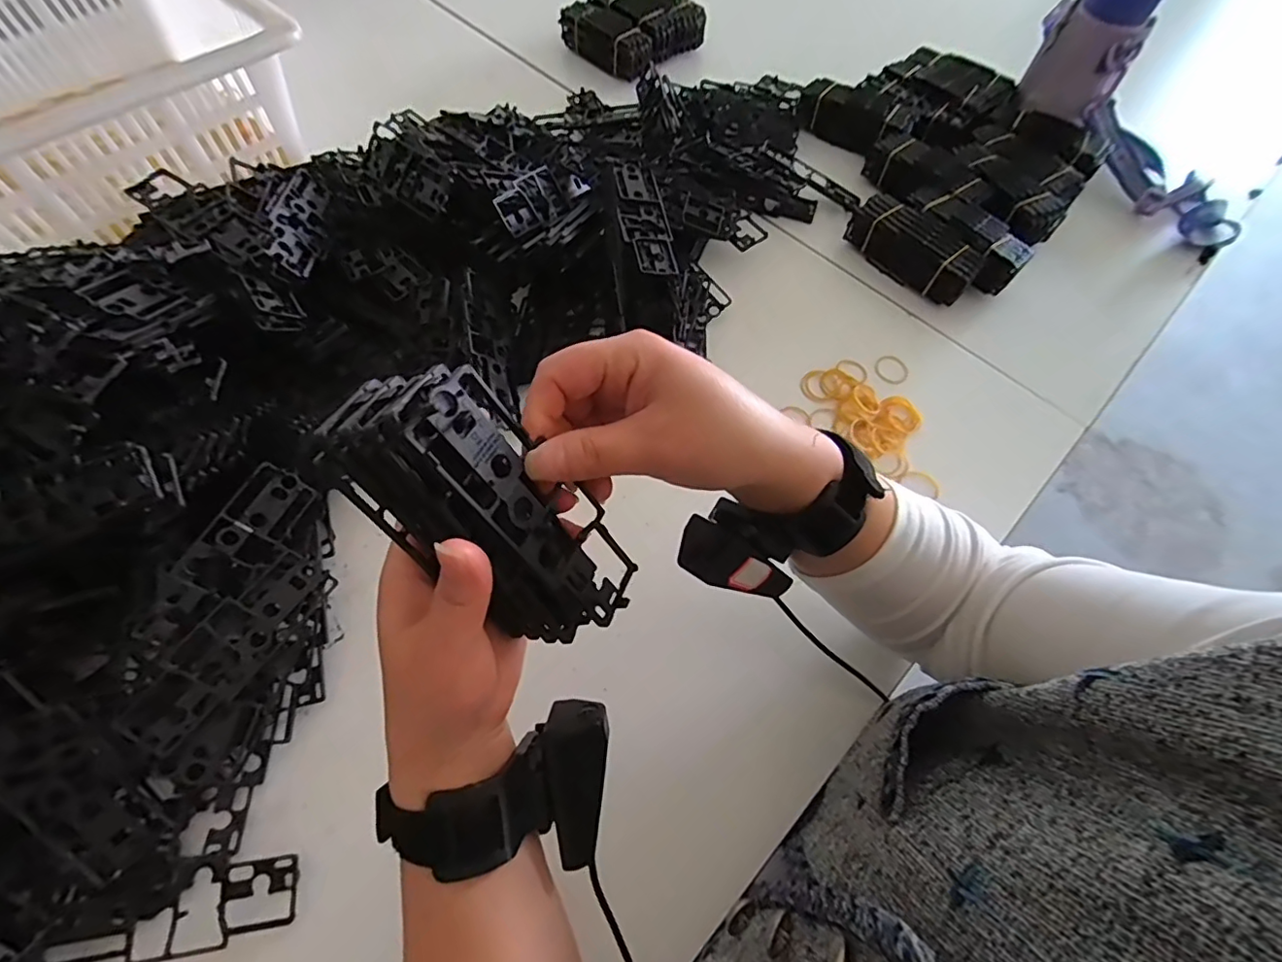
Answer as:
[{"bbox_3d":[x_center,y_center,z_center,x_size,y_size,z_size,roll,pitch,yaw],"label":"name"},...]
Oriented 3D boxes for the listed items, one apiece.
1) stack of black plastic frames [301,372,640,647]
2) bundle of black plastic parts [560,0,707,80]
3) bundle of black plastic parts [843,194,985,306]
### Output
[{"bbox_3d":[-0.054,0.015,0.218,0.030,0.131,0.059,6,53,48],"label":"stack of black plastic frames"},{"bbox_3d":[-0.010,-0.585,0.711,0.146,0.045,0.142,37,67,16],"label":"bundle of black plastic parts"},{"bbox_3d":[0.268,-0.230,0.544,0.048,0.046,0.126,-38,70,-19],"label":"bundle of black plastic parts"}]

